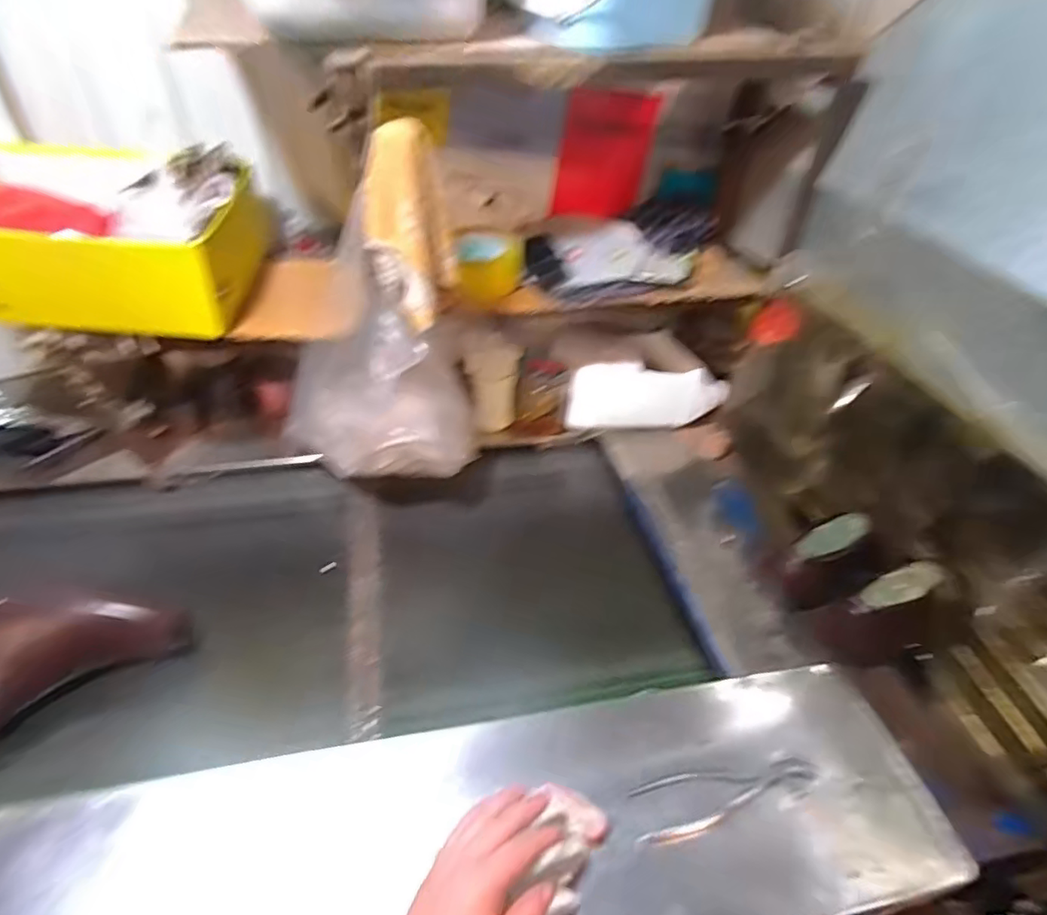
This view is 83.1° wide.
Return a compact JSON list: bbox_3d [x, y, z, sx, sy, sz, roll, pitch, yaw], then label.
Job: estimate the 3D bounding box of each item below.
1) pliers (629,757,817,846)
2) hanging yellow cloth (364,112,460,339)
[{"bbox_3d":[0.202,0.334,0.592,0.195,0.006,0.056,-8,42,-15],"label":"pliers"},{"bbox_3d":[-0.124,-0.240,0.629,0.099,0.187,0.061,33,48,29],"label":"hanging yellow cloth"}]

